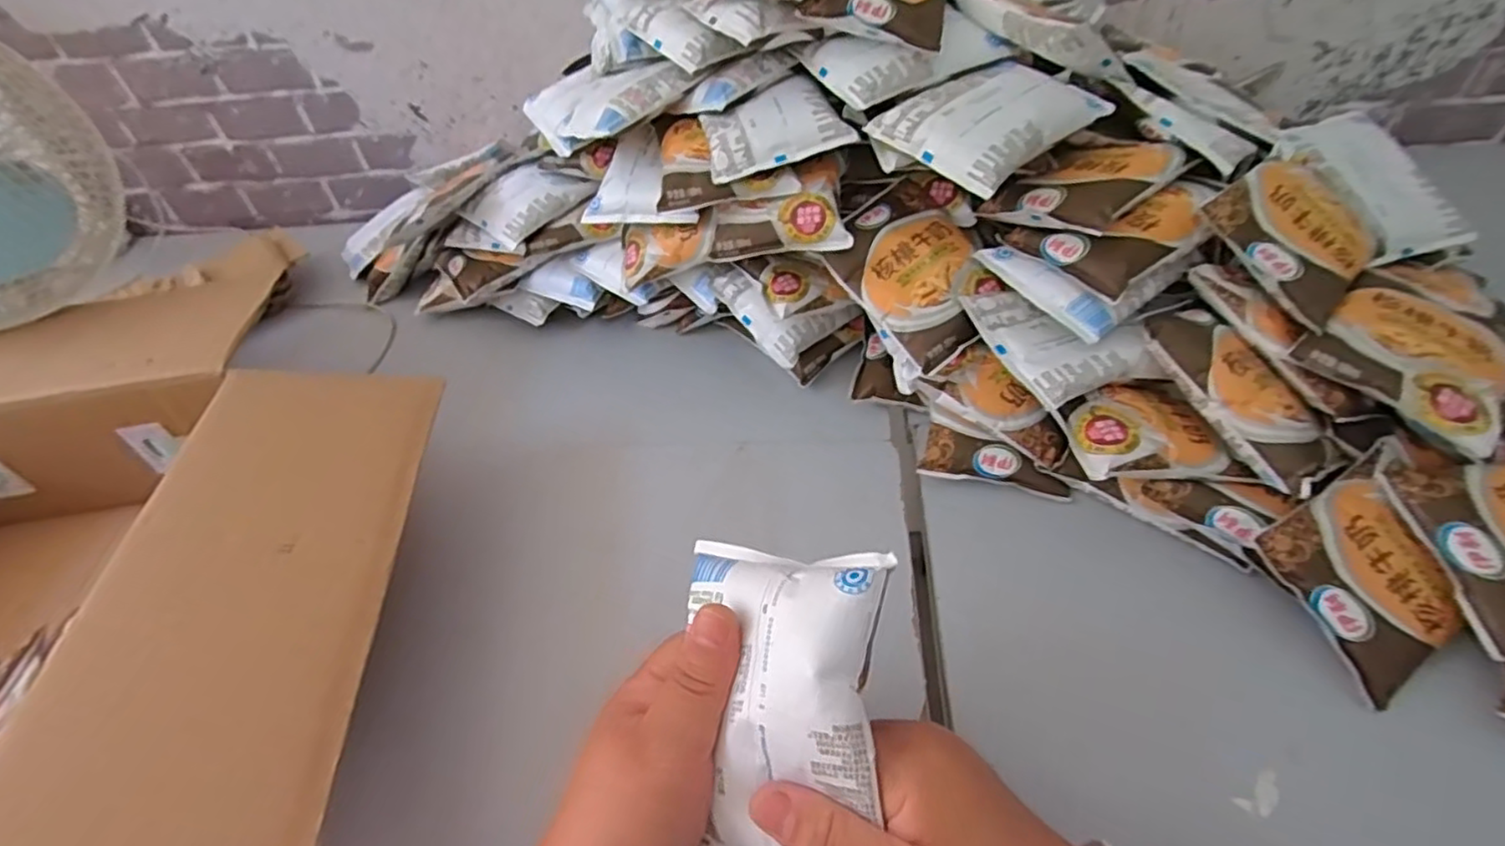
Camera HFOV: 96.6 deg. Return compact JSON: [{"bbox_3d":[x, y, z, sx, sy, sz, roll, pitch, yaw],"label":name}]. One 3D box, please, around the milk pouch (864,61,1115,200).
[{"bbox_3d":[0.152,-0.196,0.431,0.117,0.029,0.092,-34,50,-24],"label":"milk pouch"}]

